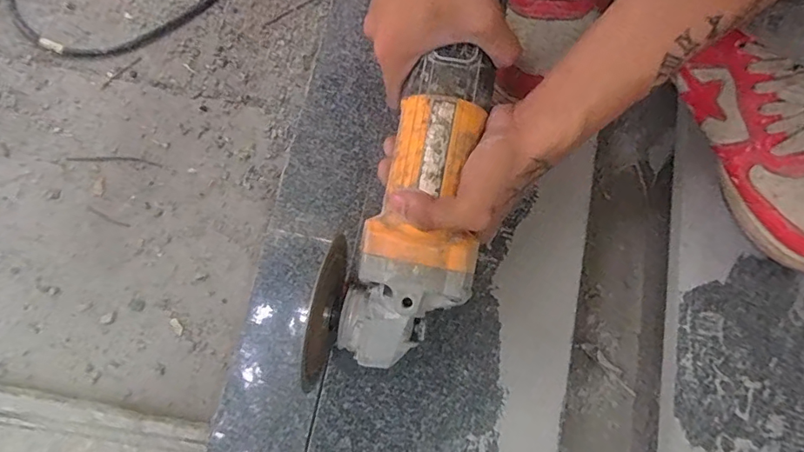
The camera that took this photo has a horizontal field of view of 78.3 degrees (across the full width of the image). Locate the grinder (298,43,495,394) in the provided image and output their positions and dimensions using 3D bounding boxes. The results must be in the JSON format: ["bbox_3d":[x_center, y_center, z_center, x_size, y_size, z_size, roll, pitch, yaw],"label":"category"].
[{"bbox_3d":[0.011,0.005,0.328,0.089,0.079,0.229,26,88,15],"label":"grinder"}]

